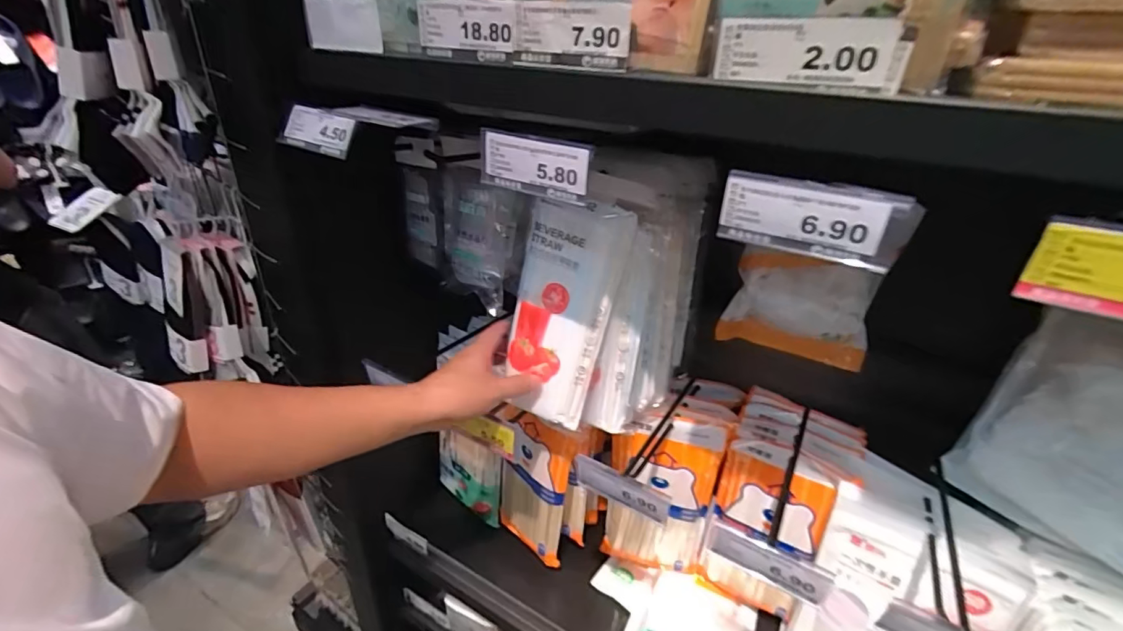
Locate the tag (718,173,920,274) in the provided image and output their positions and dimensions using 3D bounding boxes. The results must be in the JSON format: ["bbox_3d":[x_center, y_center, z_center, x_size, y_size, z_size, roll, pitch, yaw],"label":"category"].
[{"bbox_3d":[0.153,-0.059,0.305,0.104,0.044,0.007,19,33,25],"label":"tag"}]

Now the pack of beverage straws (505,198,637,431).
[{"bbox_3d":[-0.001,0.001,0.530,0.107,0.239,0.017,18,15,25],"label":"pack of beverage straws"}]

